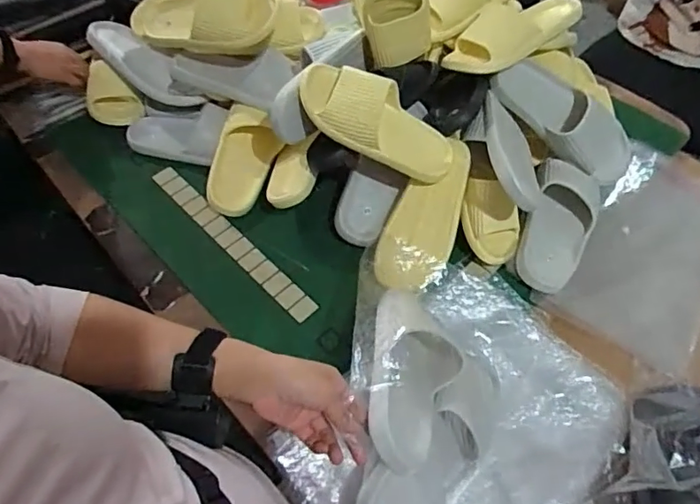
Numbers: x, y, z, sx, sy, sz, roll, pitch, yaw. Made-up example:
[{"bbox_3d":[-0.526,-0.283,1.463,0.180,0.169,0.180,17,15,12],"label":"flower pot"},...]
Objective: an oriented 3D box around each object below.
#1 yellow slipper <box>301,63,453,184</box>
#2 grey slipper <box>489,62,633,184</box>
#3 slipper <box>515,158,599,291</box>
[{"bbox_3d":[0.045,-0.188,0.742,0.244,0.072,0.095,30,58,-15],"label":"yellow slipper"},{"bbox_3d":[0.360,-0.225,0.849,0.262,0.078,0.089,42,65,8],"label":"grey slipper"},{"bbox_3d":[0.339,-0.045,0.815,0.110,0.066,0.233,18,59,9],"label":"slipper"}]

